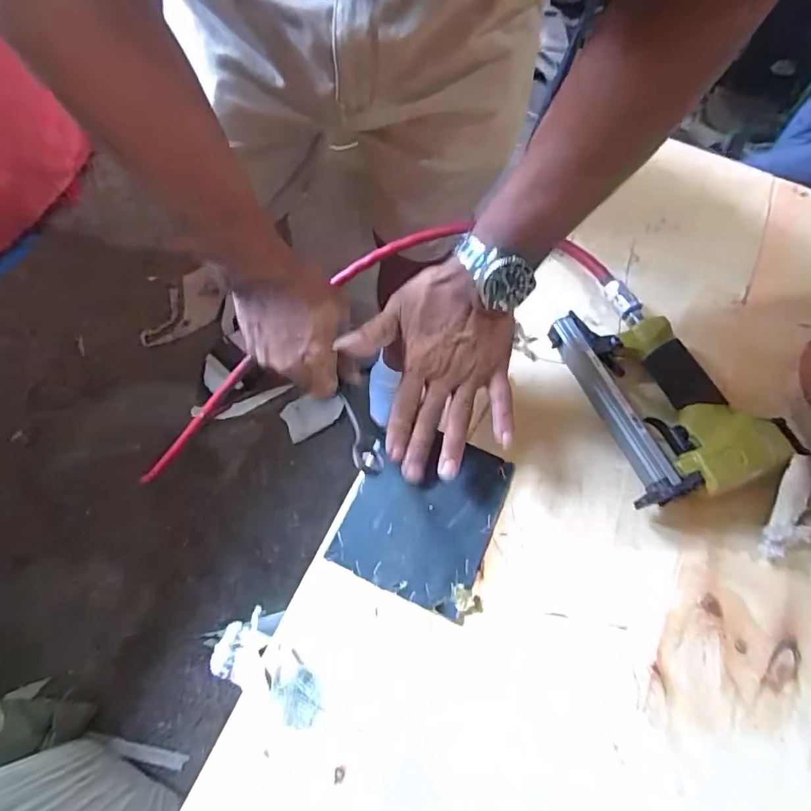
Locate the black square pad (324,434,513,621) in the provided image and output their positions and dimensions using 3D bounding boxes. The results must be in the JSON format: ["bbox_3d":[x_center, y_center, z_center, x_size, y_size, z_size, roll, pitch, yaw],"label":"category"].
[{"bbox_3d":[0.015,0.085,0.395,0.112,0.007,0.132,23,65,7],"label":"black square pad"}]

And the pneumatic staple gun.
[{"bbox_3d":[0.224,-0.023,0.442,0.131,0.048,0.215,-14,63,-10],"label":"pneumatic staple gun"}]

